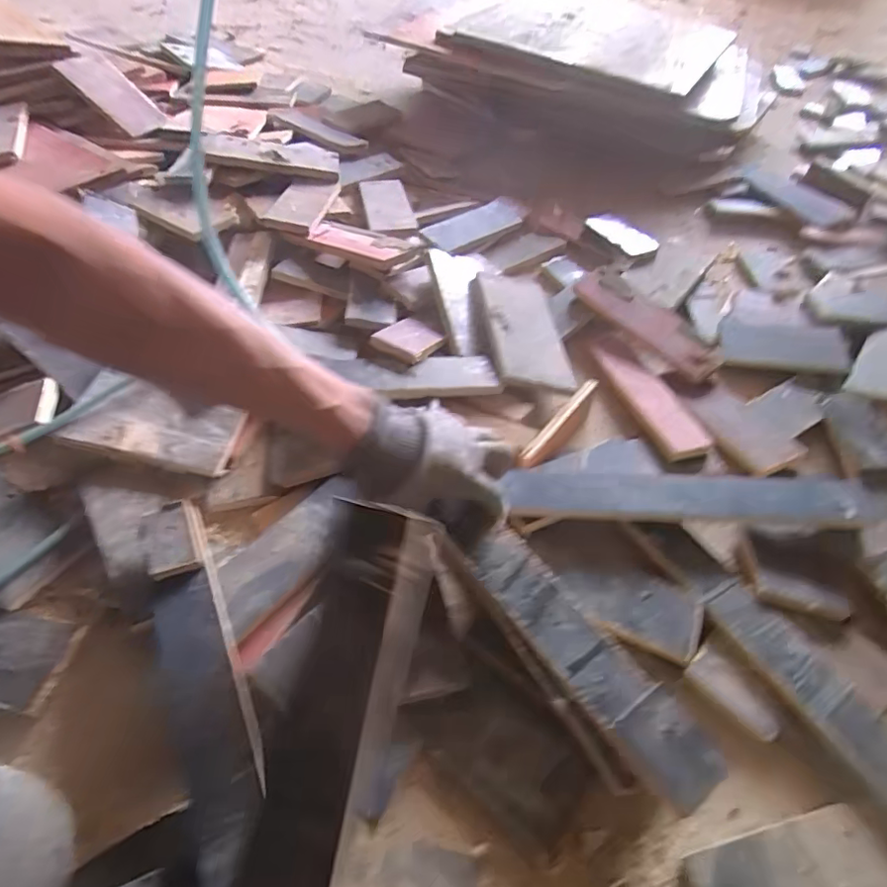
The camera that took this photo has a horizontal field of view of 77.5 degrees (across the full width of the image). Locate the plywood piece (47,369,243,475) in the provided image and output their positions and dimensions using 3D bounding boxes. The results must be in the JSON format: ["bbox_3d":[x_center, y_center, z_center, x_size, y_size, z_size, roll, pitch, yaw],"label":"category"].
[{"bbox_3d":[-0.307,-0.023,0.591,0.169,0.009,0.096,14,52,-6],"label":"plywood piece"}]

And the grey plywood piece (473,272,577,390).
[{"bbox_3d":[0.103,-0.153,0.724,0.104,0.013,0.214,4,52,-16],"label":"grey plywood piece"}]

